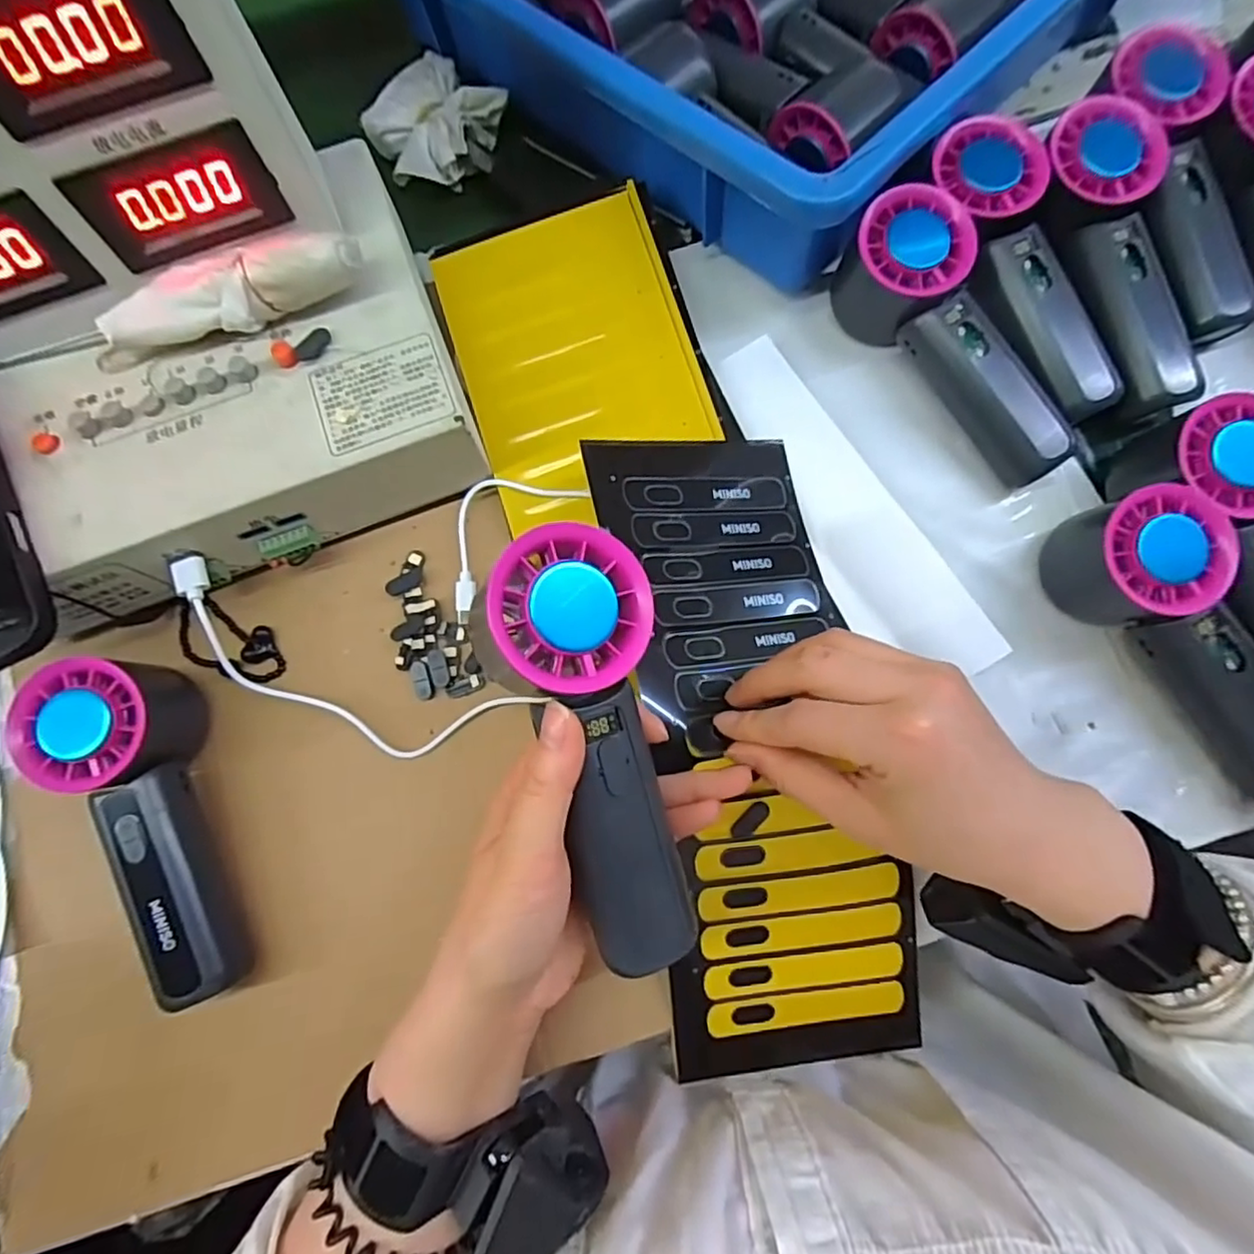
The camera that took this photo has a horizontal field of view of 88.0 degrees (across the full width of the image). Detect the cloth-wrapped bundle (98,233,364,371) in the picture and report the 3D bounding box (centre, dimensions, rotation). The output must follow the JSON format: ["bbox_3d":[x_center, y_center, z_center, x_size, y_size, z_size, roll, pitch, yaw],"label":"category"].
[{"bbox_3d":[-0.180,-0.146,0.293,0.124,0.029,0.028,-16,77,-2],"label":"cloth-wrapped bundle"}]

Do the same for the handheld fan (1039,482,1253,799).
[{"bbox_3d":[0.262,0.008,0.305,0.060,0.052,0.162,-37,92,-7],"label":"handheld fan"}]

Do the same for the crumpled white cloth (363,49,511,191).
[{"bbox_3d":[-0.119,-0.309,0.399,0.079,0.025,0.077,13,78,5],"label":"crumpled white cloth"}]

